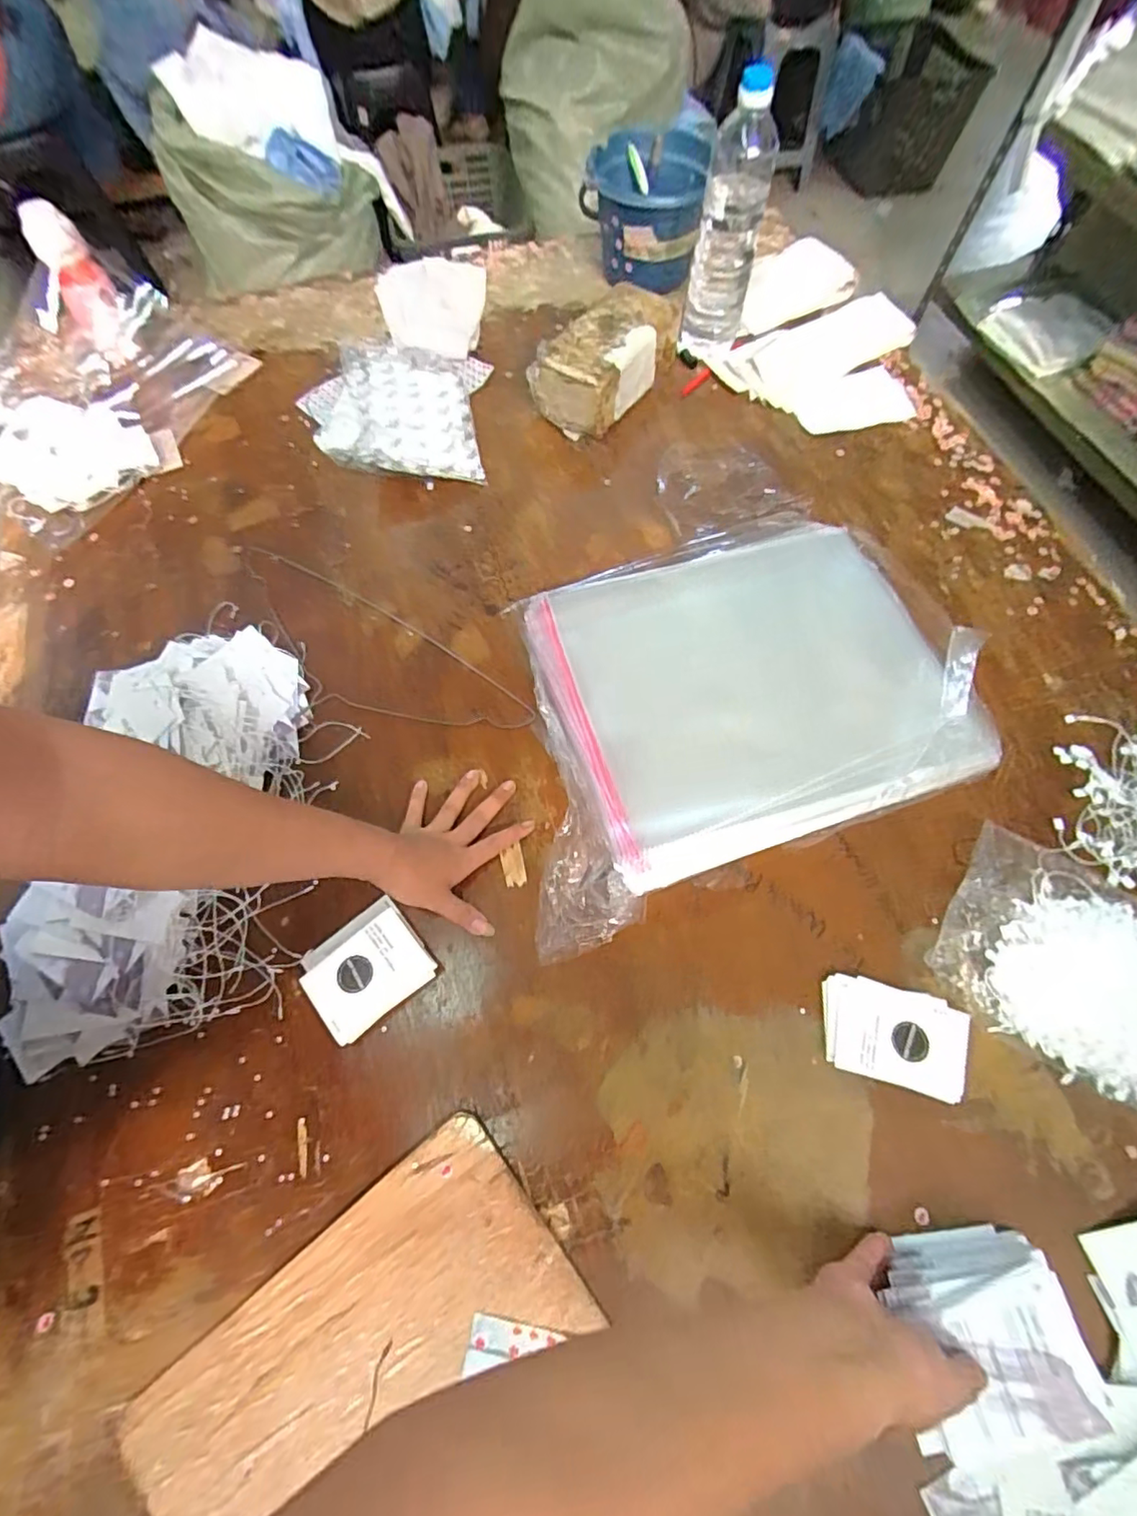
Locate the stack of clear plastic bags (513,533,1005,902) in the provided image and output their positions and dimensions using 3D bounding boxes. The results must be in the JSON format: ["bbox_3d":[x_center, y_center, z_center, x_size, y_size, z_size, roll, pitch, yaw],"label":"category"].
[{"bbox_3d":[0.180,-0.079,0.578,0.398,0.042,0.327,-17,69,-5],"label":"stack of clear plastic bags"}]

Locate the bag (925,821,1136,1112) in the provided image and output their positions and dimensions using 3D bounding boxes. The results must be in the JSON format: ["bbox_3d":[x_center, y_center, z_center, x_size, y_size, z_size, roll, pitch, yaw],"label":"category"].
[{"bbox_3d":[0.418,0.164,0.485,0.175,0.030,0.171,31,71,14],"label":"bag"}]

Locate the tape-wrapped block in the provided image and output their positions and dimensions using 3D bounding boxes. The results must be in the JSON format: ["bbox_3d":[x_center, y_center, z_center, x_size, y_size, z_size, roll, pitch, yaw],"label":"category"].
[{"bbox_3d":[0.051,-0.522,0.763,0.117,0.088,0.202,33,71,14],"label":"tape-wrapped block"}]

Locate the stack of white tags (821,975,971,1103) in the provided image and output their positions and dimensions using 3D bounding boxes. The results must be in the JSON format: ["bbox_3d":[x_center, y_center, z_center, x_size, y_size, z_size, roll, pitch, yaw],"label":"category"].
[{"bbox_3d":[0.268,0.227,0.473,0.108,0.017,0.074,14,68,7],"label":"stack of white tags"}]

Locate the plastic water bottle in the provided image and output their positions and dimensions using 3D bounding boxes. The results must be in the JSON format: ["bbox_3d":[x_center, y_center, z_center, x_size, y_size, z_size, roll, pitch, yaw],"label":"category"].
[{"bbox_3d":[0.191,-0.631,0.701,0.076,0.282,0.070,9,67,5],"label":"plastic water bottle"}]

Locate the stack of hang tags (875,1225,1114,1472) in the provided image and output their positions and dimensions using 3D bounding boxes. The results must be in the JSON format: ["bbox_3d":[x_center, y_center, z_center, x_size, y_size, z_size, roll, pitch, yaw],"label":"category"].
[{"bbox_3d":[0.268,0.381,0.380,0.118,0.058,0.093,-11,67,-3],"label":"stack of hang tags"}]

